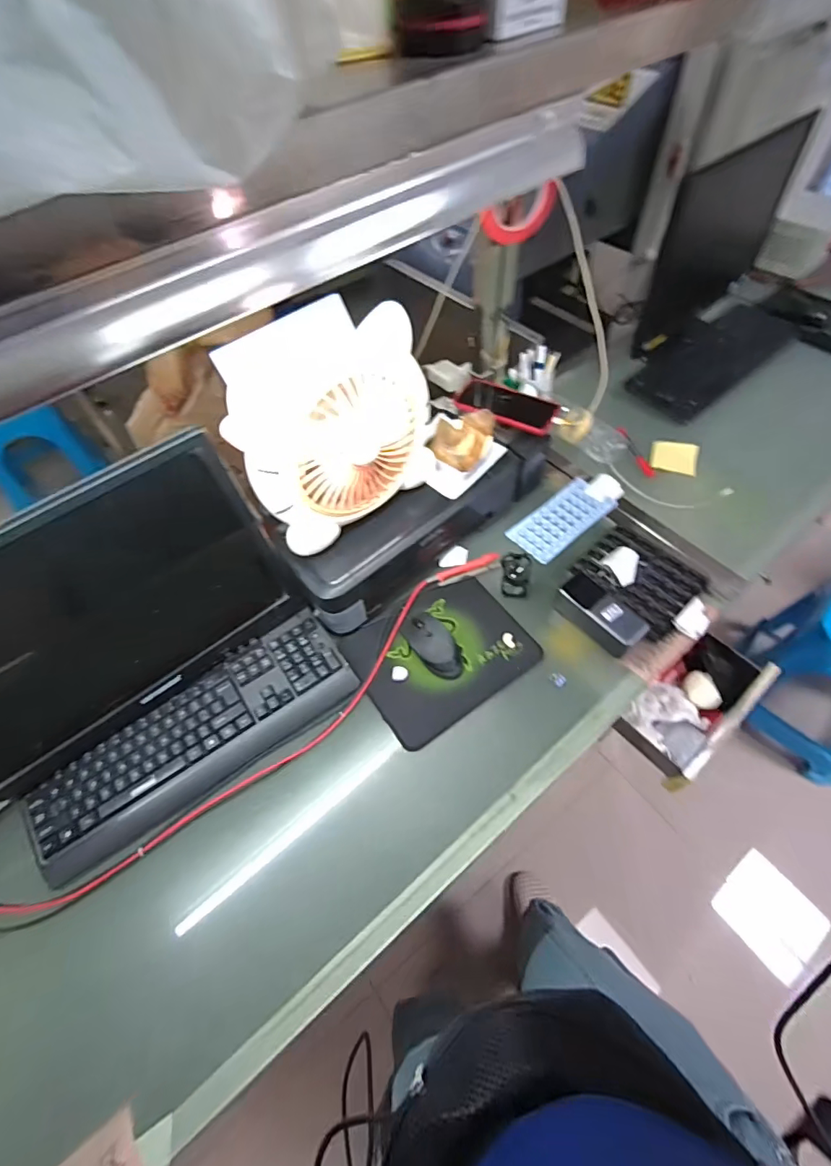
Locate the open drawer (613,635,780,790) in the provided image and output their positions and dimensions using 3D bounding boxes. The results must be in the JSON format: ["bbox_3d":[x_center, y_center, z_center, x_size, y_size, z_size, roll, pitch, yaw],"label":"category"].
[{"bbox_3d":[0.434,0.193,0.758,0.245,0.069,0.119,-37,63,-19],"label":"open drawer"}]

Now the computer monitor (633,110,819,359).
[{"bbox_3d":[0.606,-0.679,0.962,0.423,0.293,0.047,-36,63,-18],"label":"computer monitor"}]

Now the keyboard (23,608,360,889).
[{"bbox_3d":[-0.289,0.199,0.652,0.418,0.029,0.134,-32,61,-16],"label":"keyboard"}]

